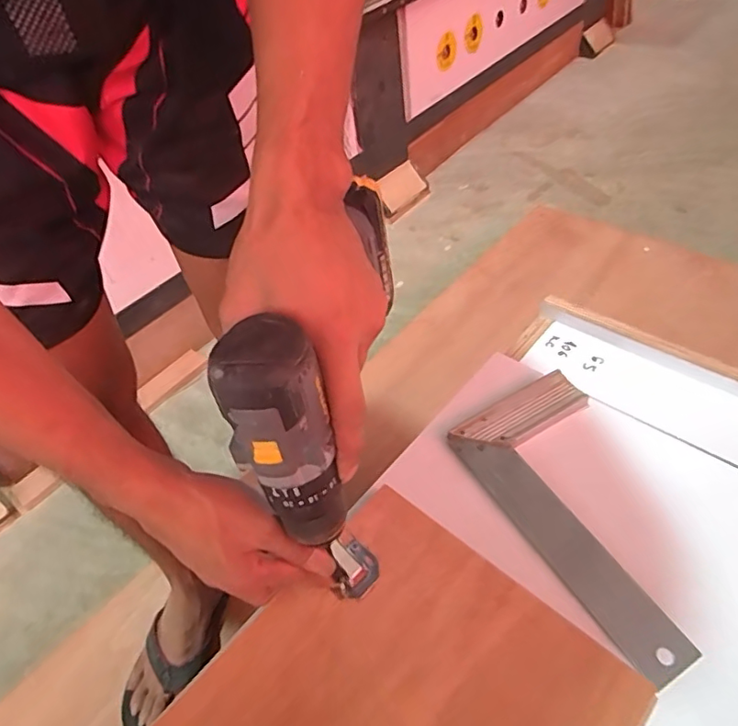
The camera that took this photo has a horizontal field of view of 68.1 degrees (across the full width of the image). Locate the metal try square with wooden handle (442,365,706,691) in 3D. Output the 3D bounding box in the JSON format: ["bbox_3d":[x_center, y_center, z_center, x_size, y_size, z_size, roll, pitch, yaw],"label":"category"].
[{"bbox_3d":[0.192,0.120,0.469,0.134,0.019,0.247,-26,49,-15],"label":"metal try square with wooden handle"}]

